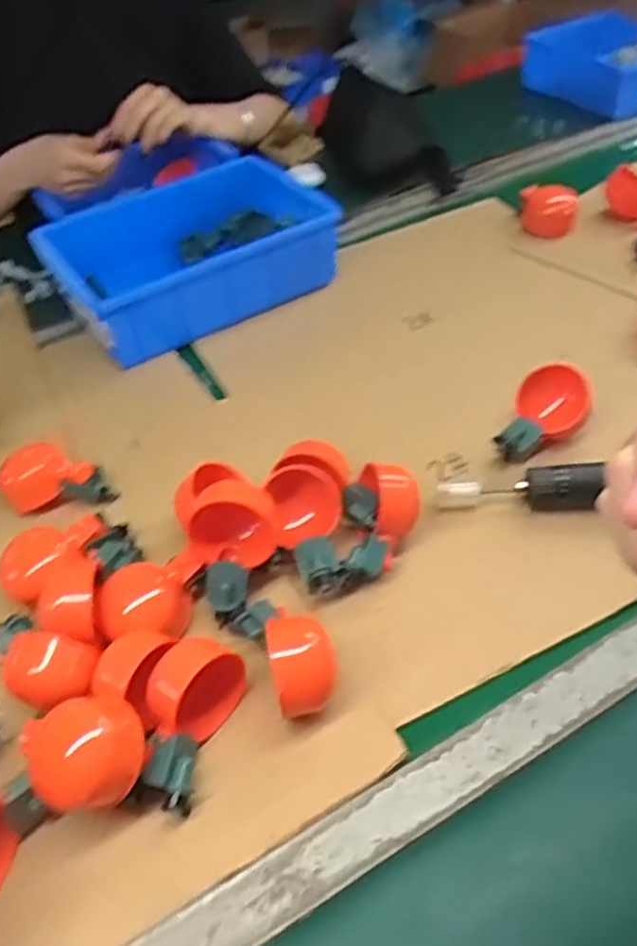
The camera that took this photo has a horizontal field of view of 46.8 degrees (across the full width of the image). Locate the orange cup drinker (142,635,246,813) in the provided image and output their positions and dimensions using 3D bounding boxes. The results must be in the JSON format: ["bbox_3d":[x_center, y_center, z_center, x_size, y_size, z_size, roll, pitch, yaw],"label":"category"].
[{"bbox_3d":[-0.084,0.155,0.461,0.052,0.047,0.101,14,49,18],"label":"orange cup drinker"}]

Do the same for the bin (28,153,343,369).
[{"bbox_3d":[-0.138,-0.243,0.837,0.299,0.099,0.202,-27,48,-19],"label":"bin"}]

